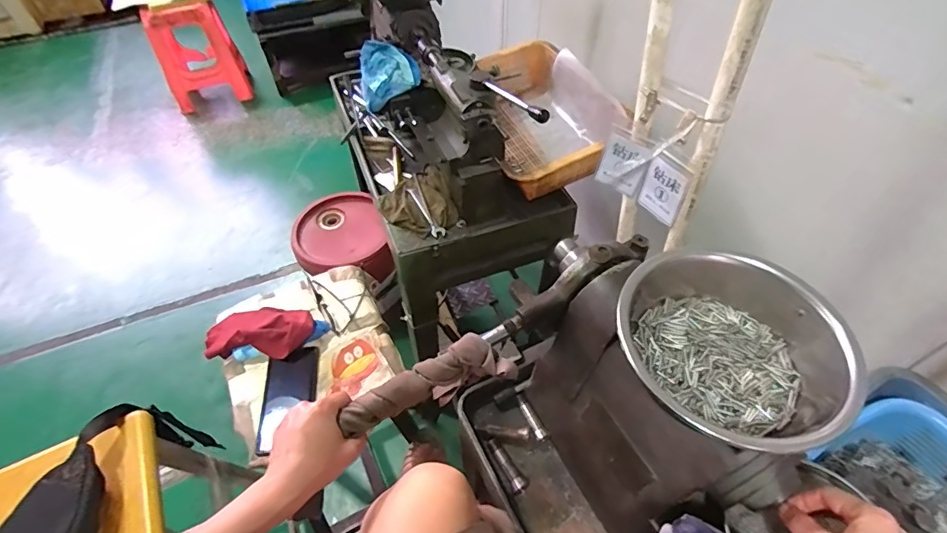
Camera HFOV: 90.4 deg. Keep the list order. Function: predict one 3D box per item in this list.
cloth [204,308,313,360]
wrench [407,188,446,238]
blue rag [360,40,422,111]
[{"bbox_3d":[-0.343,0.103,0.752,0.178,0.039,0.087,2,51,3],"label":"cloth"},{"bbox_3d":[-0.094,-0.105,0.898,0.026,0.012,0.131,-28,68,-20],"label":"wrench"},{"bbox_3d":[-0.160,-0.371,0.904,0.112,0.068,0.122,-4,51,-2],"label":"blue rag"}]

